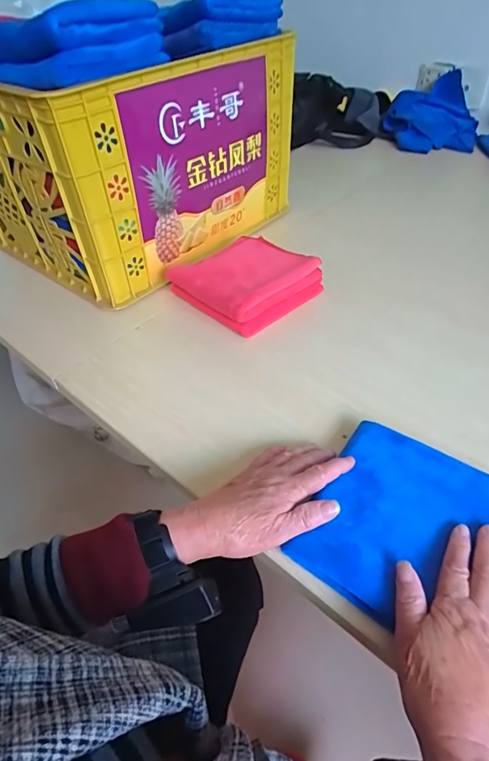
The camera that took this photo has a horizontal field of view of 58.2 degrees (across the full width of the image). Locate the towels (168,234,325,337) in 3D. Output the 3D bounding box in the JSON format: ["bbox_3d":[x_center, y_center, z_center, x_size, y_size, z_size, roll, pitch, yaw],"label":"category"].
[{"bbox_3d":[-0.009,-0.155,0.662,0.186,0.050,0.185,-34,52,-29],"label":"towels"}]

